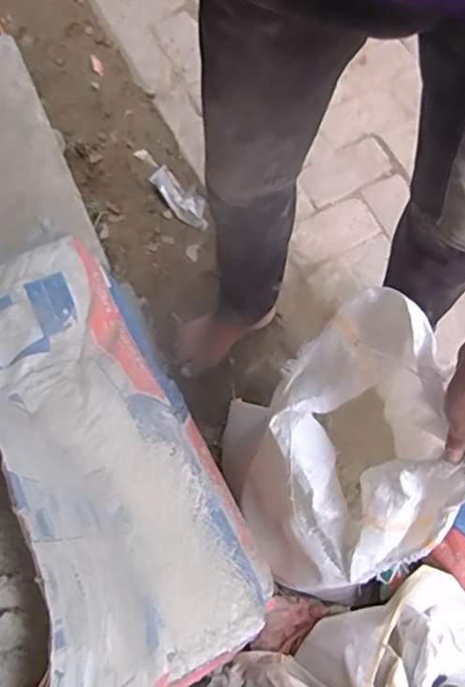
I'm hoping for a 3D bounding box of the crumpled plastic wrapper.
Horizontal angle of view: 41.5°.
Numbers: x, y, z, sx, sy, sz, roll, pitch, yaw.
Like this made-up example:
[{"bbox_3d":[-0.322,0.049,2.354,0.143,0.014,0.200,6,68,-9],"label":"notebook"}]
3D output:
[{"bbox_3d":[-0.106,-0.314,1.317,0.067,0.026,0.168,-33,72,-13],"label":"crumpled plastic wrapper"}]

